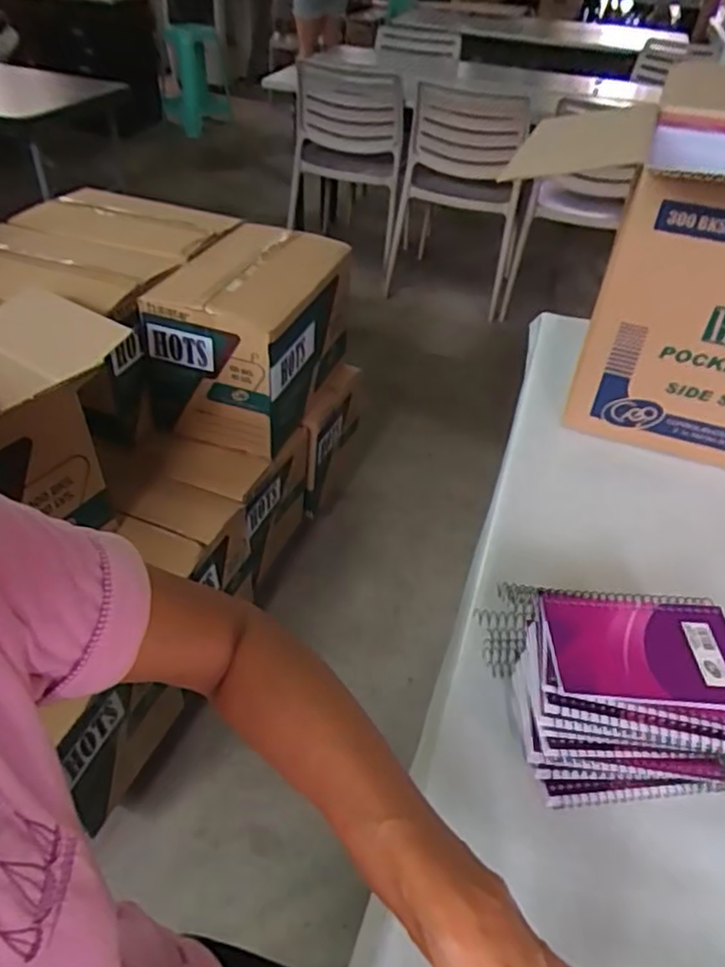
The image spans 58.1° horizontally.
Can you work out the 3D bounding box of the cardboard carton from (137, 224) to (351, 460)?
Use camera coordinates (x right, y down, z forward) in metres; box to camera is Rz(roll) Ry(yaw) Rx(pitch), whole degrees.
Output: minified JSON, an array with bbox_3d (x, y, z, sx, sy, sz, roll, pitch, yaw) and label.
[{"bbox_3d":[-0.233,-0.322,1.399,0.288,0.300,0.424,14,43,11],"label":"cardboard carton"}]

